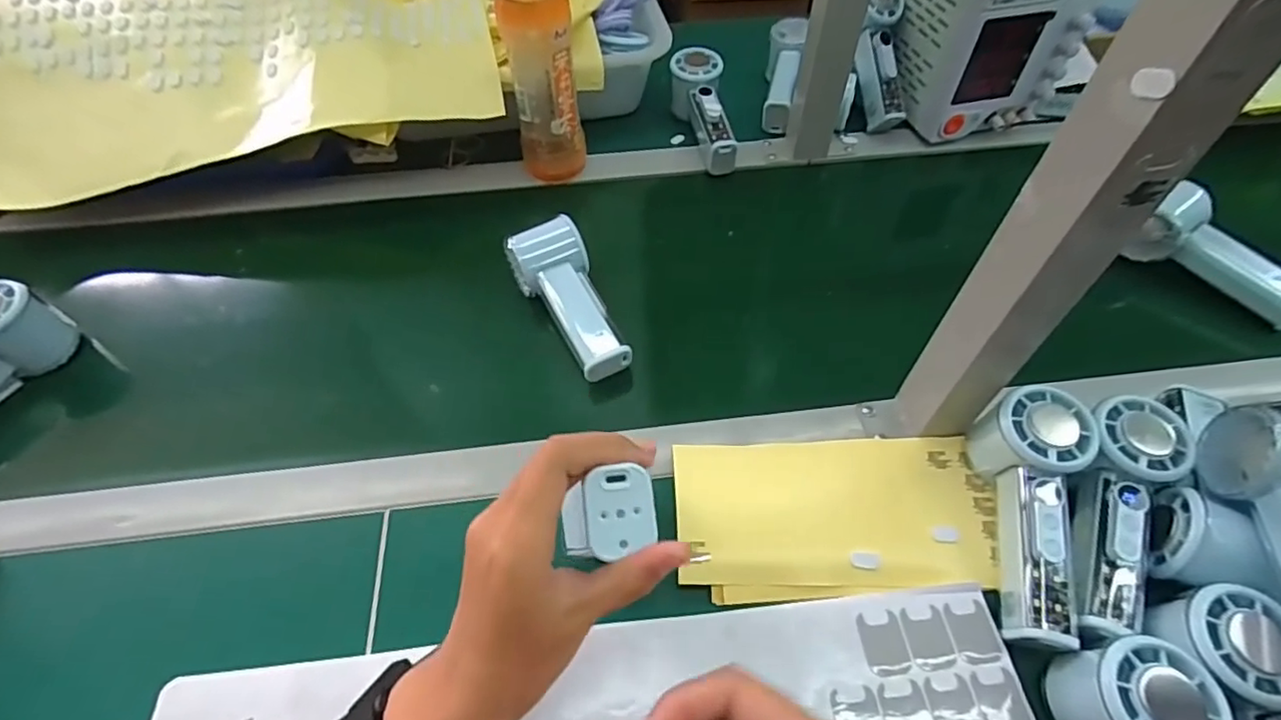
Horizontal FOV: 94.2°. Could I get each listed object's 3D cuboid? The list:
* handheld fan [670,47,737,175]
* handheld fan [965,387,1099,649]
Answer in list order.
[{"bbox_3d":[0.071,-0.265,0.647,0.050,0.056,0.149,-11,71,-10],"label":"handheld fan"},{"bbox_3d":[0.243,0.096,0.374,0.056,0.056,0.153,10,68,5],"label":"handheld fan"}]

